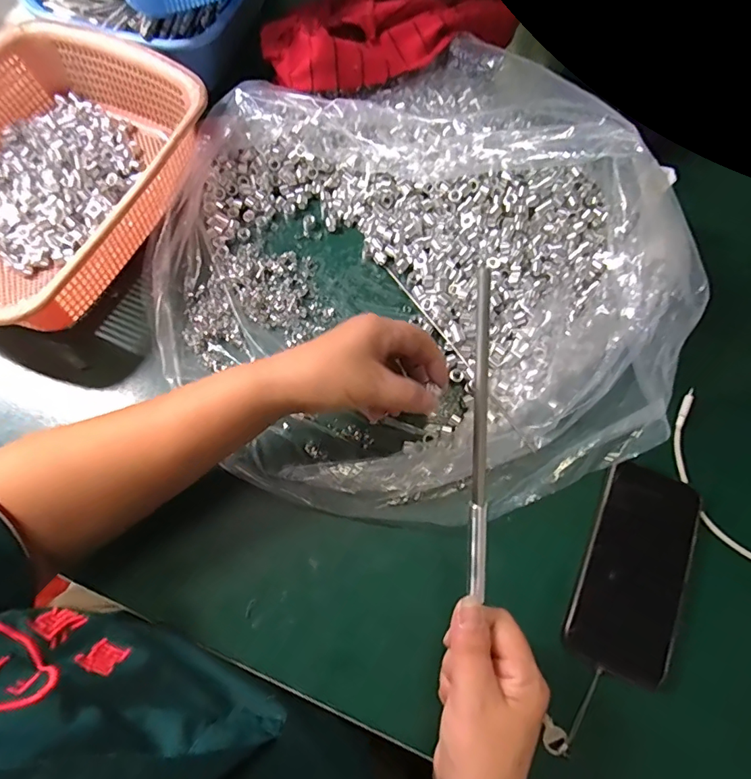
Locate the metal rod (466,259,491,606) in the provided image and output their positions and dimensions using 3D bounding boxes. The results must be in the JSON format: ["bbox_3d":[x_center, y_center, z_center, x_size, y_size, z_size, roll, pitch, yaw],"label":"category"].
[{"bbox_3d":[0.064,0.031,0.289,0.010,0.006,0.201,0,98,-2],"label":"metal rod"}]

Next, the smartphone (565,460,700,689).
[{"bbox_3d":[0.209,0.140,0.378,0.077,0.011,0.159,24,72,5],"label":"smartphone"}]

